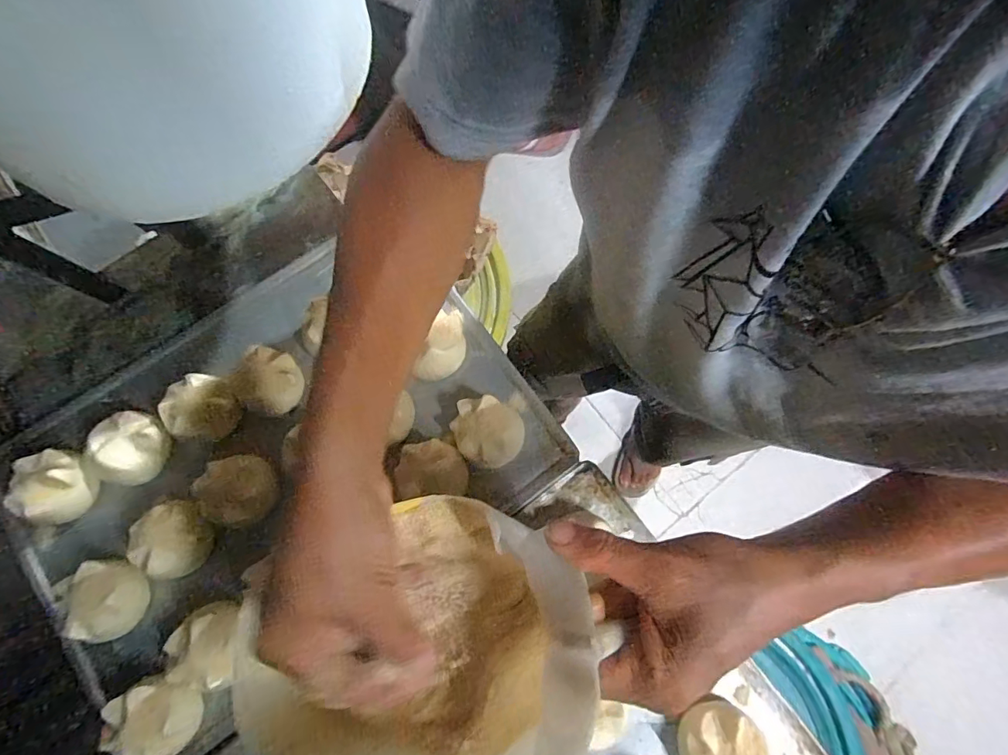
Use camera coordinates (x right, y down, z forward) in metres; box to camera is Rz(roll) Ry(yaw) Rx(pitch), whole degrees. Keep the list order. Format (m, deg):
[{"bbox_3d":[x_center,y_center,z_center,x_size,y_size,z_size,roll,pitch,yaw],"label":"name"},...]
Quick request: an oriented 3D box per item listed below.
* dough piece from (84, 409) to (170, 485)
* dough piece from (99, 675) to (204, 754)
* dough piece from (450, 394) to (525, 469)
[{"bbox_3d":[-0.335,0.065,0.448,0.058,0.056,0.062,0,76,-1],"label":"dough piece"},{"bbox_3d":[-0.277,0.273,0.395,0.070,0.042,0.060,-29,79,-8],"label":"dough piece"},{"bbox_3d":[-0.016,0.050,0.453,0.065,0.036,0.057,22,77,4],"label":"dough piece"}]

